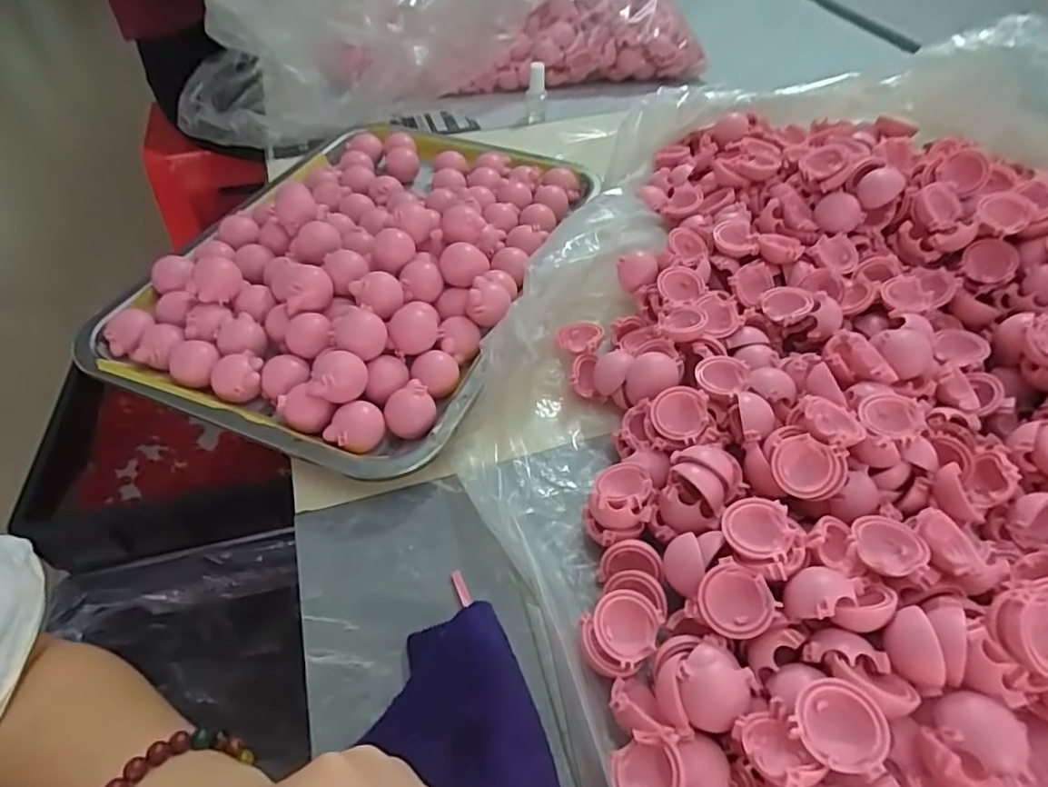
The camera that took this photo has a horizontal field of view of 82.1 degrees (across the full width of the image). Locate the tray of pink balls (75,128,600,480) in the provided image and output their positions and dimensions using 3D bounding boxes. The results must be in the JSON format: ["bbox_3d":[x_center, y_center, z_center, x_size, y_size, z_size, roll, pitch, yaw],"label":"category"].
[{"bbox_3d":[-0.107,-0.106,0.432,0.247,0.046,0.328,19,51,15],"label":"tray of pink balls"}]

